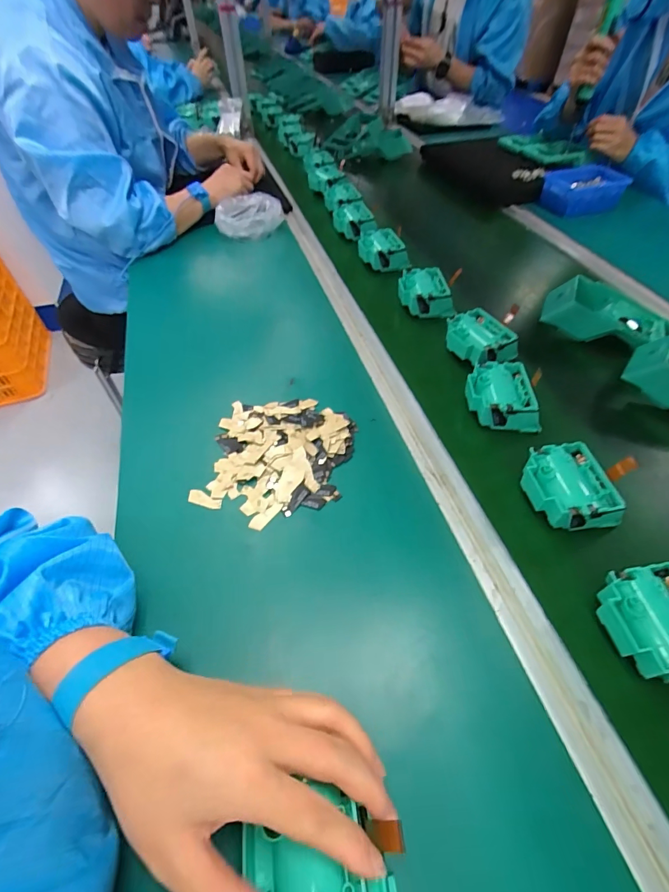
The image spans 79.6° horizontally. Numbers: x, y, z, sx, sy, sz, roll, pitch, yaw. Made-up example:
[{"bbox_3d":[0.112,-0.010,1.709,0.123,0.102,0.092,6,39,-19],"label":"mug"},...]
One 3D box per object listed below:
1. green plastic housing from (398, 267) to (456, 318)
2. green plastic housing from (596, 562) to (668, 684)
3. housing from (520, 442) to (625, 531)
[{"bbox_3d":[0.131,-0.224,0.589,0.068,0.035,0.080,-9,50,0],"label":"green plastic housing"},{"bbox_3d":[0.238,0.133,0.299,0.065,0.036,0.072,-9,50,-2],"label":"green plastic housing"},{"bbox_3d":[0.217,0.042,0.377,0.069,0.042,0.074,-7,50,-1],"label":"housing"}]

